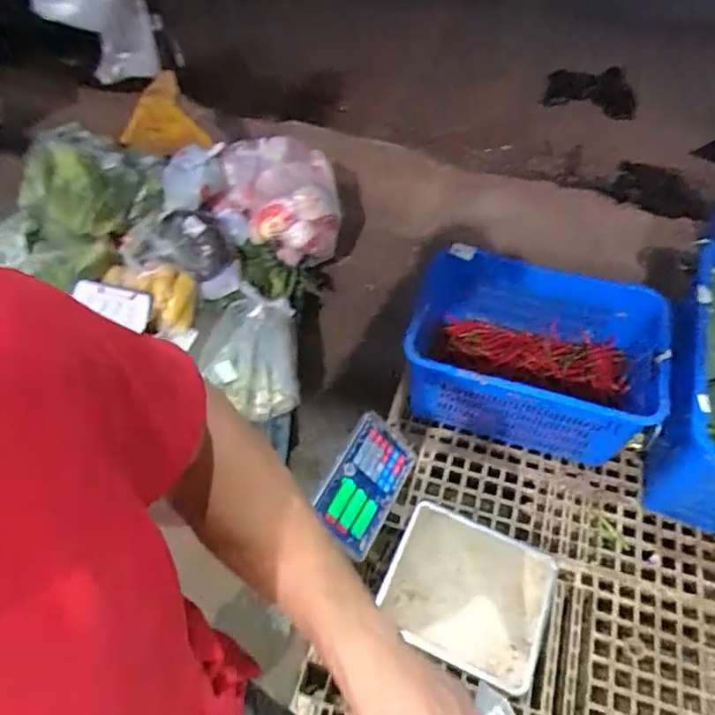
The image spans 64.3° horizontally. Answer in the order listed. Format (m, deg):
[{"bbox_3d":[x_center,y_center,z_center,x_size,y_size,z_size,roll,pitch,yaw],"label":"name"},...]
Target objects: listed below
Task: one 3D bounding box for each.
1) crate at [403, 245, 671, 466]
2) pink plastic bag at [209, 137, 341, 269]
[{"bbox_3d":[0.451,-0.013,1.548,0.627,0.298,0.440,14,55,10],"label":"crate"},{"bbox_3d":[-0.260,-0.494,1.874,0.375,0.327,0.345,-8,55,-6],"label":"pink plastic bag"}]

